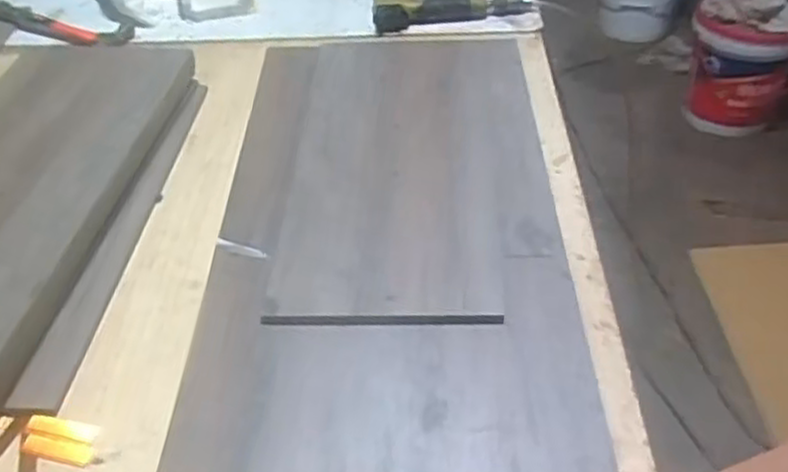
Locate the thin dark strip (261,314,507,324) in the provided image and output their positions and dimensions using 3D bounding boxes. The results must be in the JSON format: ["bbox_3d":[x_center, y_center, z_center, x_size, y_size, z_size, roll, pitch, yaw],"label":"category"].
[{"bbox_3d":[-0.012,0.081,0.730,0.227,0.009,0.011,0,42,3],"label":"thin dark strip"}]

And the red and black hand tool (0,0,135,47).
[{"bbox_3d":[-0.528,-0.336,1.212,0.281,0.029,0.058,17,46,21],"label":"red and black hand tool"}]

